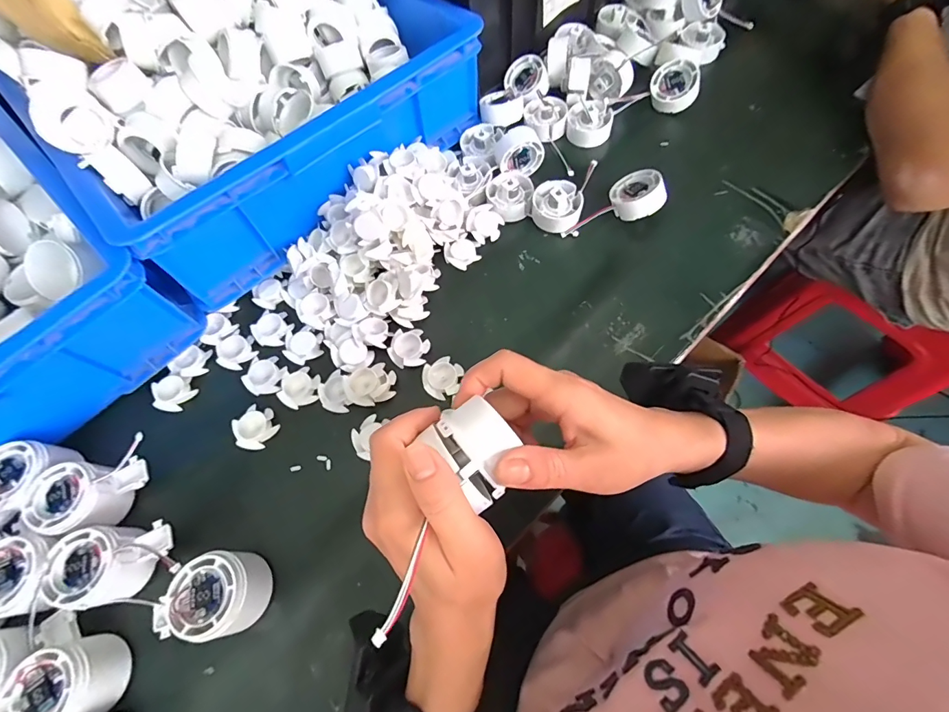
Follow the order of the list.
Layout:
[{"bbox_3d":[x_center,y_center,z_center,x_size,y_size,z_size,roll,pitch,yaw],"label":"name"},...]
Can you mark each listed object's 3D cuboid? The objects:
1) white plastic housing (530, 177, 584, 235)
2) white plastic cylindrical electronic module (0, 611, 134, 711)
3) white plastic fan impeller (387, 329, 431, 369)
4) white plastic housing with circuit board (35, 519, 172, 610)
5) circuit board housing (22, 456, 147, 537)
[{"bbox_3d":[0.092,-0.169,0.475,0.055,0.034,0.052,14,69,10],"label":"white plastic housing"},{"bbox_3d":[-0.304,0.238,0.317,0.059,0.045,0.073,-18,67,-4],"label":"white plastic cylindrical electronic module"},{"bbox_3d":[-0.066,-0.007,0.429,0.040,0.012,0.037,-1,67,3],"label":"white plastic fan impeller"},{"bbox_3d":[-0.294,0.169,0.343,0.081,0.038,0.057,-10,67,-1],"label":"white plastic housing with circuit board"},{"bbox_3d":[-0.336,0.123,0.370,0.082,0.040,0.058,-12,67,-2],"label":"circuit board housing"}]

